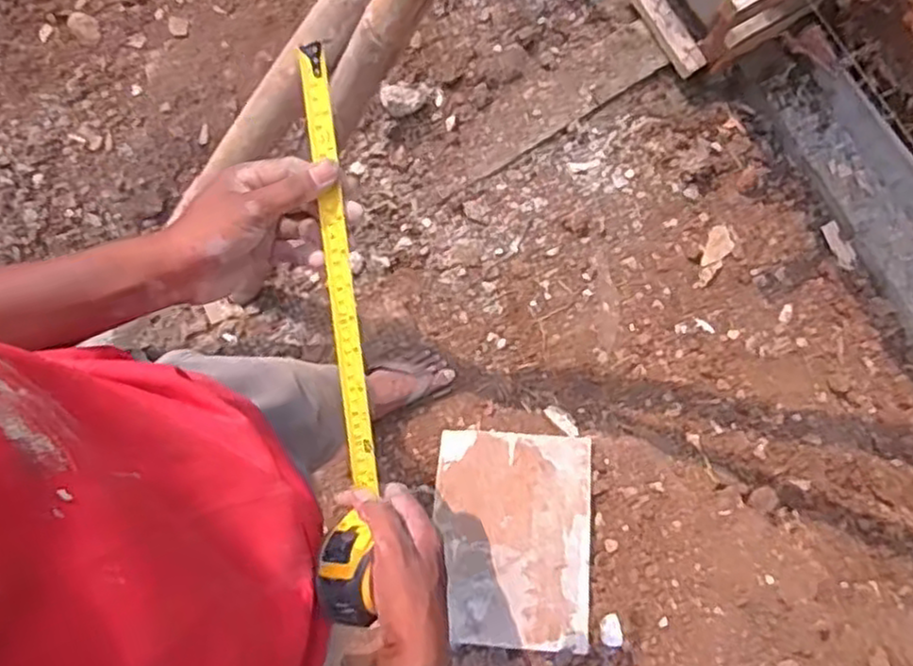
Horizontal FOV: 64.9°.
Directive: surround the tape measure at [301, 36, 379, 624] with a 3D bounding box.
[{"bbox_3d":[-0.090,0.006,0.540,0.039,0.061,0.425,-3,93,0],"label":"tape measure"}]

